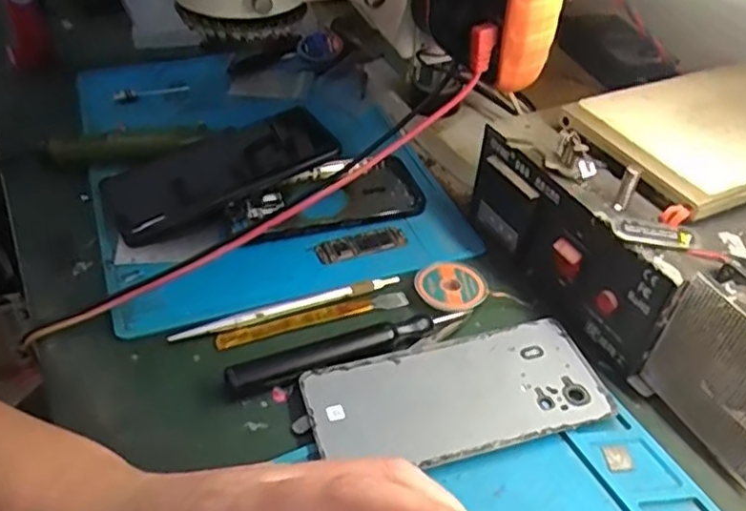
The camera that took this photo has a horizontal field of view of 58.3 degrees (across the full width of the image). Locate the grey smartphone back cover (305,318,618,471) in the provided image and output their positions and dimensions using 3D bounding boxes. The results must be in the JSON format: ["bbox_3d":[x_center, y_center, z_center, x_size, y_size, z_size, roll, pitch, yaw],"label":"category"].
[{"bbox_3d":[0.046,0.077,0.362,0.157,0.007,0.070,-10,43,-14],"label":"grey smartphone back cover"}]

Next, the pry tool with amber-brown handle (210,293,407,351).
[{"bbox_3d":[-0.036,0.039,0.415,0.121,0.007,0.013,-13,43,-16],"label":"pry tool with amber-brown handle"}]

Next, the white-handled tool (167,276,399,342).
[{"bbox_3d":[-0.052,0.032,0.418,0.145,0.005,0.010,-14,44,-18],"label":"white-handled tool"}]

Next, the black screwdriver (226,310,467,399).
[{"bbox_3d":[-0.012,0.052,0.381,0.140,0.010,0.019,-13,43,-17],"label":"black screwdriver"}]

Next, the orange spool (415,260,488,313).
[{"bbox_3d":[0.051,0.021,0.431,0.044,0.008,0.043,1,41,-1],"label":"orange spool"}]

